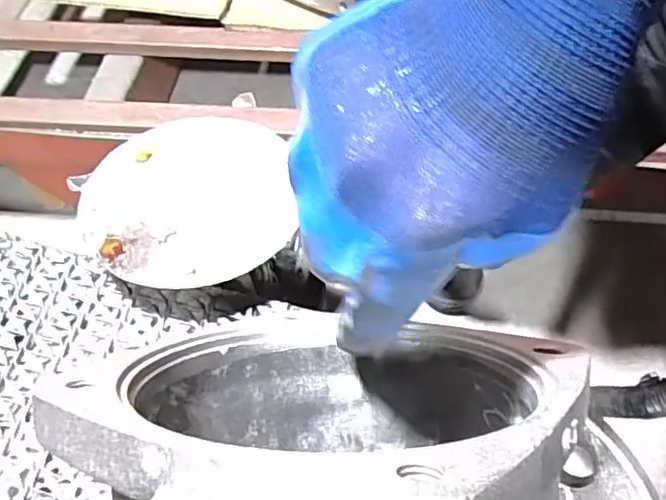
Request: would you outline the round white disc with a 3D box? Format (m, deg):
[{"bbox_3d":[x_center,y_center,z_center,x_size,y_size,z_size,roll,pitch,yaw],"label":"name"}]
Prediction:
[{"bbox_3d":[-0.109,-0.041,0.471,0.151,0.011,0.159,-1,53,2],"label":"round white disc"}]

